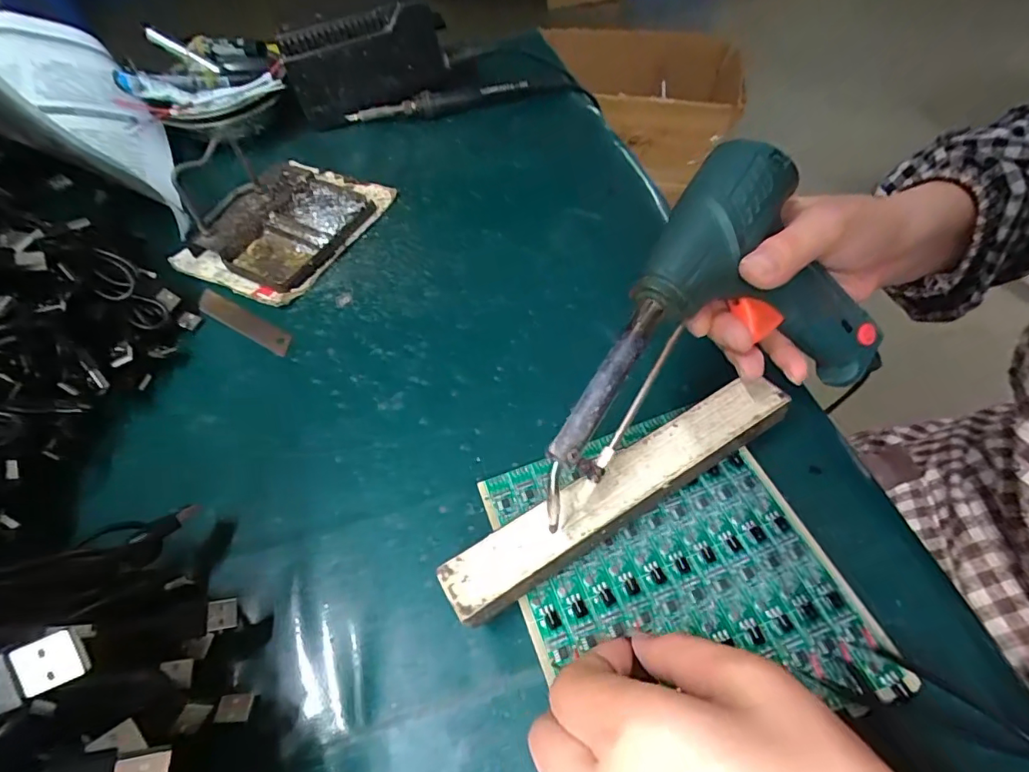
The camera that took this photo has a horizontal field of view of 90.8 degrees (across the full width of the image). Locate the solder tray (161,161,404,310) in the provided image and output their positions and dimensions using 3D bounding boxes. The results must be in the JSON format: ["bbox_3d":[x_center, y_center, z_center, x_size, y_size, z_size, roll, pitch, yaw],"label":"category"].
[{"bbox_3d":[-0.185,-0.136,0.407,0.116,0.033,0.143,21,58,19],"label":"solder tray"}]

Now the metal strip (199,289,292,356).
[{"bbox_3d":[-0.195,-0.046,0.365,0.095,0.004,0.017,26,65,21],"label":"metal strip"}]

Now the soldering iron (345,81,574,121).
[{"bbox_3d":[-0.048,-0.285,0.502,0.227,0.023,0.023,-17,54,-8],"label":"soldering iron"}]

